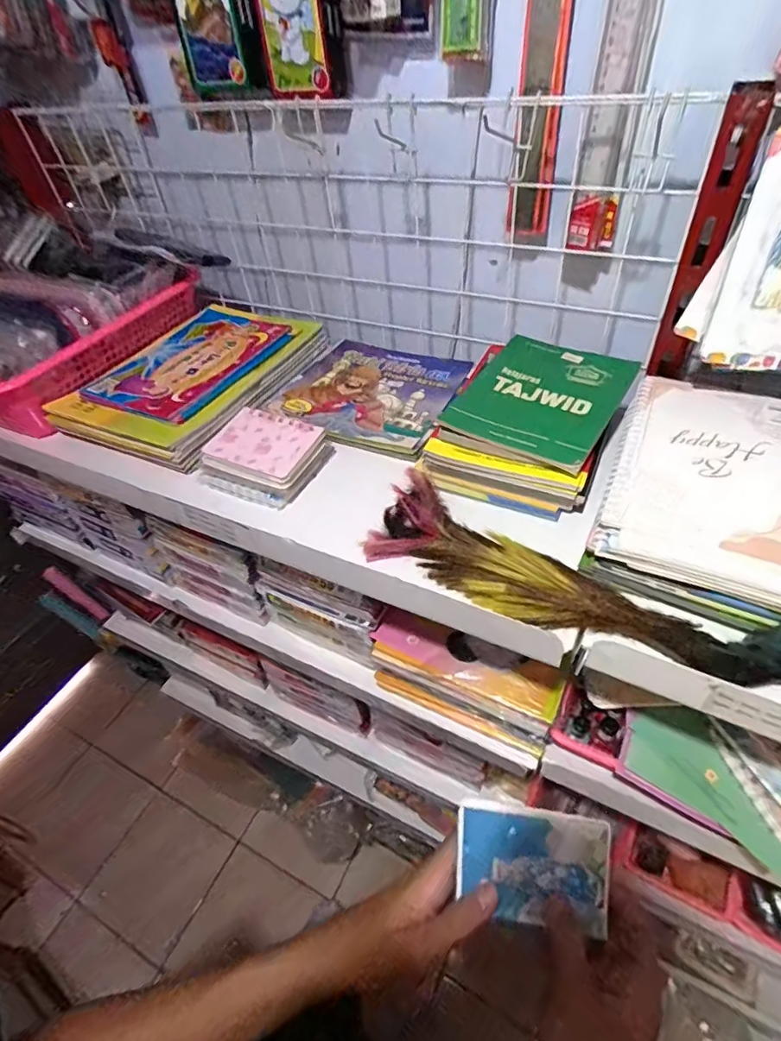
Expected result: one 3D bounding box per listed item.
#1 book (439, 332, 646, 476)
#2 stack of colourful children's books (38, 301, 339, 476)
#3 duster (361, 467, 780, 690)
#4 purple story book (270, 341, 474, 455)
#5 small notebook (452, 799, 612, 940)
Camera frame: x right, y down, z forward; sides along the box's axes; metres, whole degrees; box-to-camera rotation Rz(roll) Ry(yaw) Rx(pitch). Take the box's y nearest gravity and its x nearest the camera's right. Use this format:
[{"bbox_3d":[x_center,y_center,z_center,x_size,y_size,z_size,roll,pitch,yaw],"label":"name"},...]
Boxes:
[{"bbox_3d":[0.149,-0.123,0.505,0.135,0.015,0.178,24,53,22],"label":"book"},{"bbox_3d":[-0.246,-0.194,0.666,0.233,0.042,0.307,21,51,25],"label":"stack of colourful children's books"},{"bbox_3d":[0.139,0.048,0.400,0.339,0.047,0.086,23,52,26],"label":"duster"},{"bbox_3d":[-0.023,-0.160,0.628,0.193,0.012,0.196,14,49,20],"label":"purple story book"},{"bbox_3d":[0.098,0.240,0.357,0.100,0.007,0.078,1,90,13],"label":"small notebook"}]

